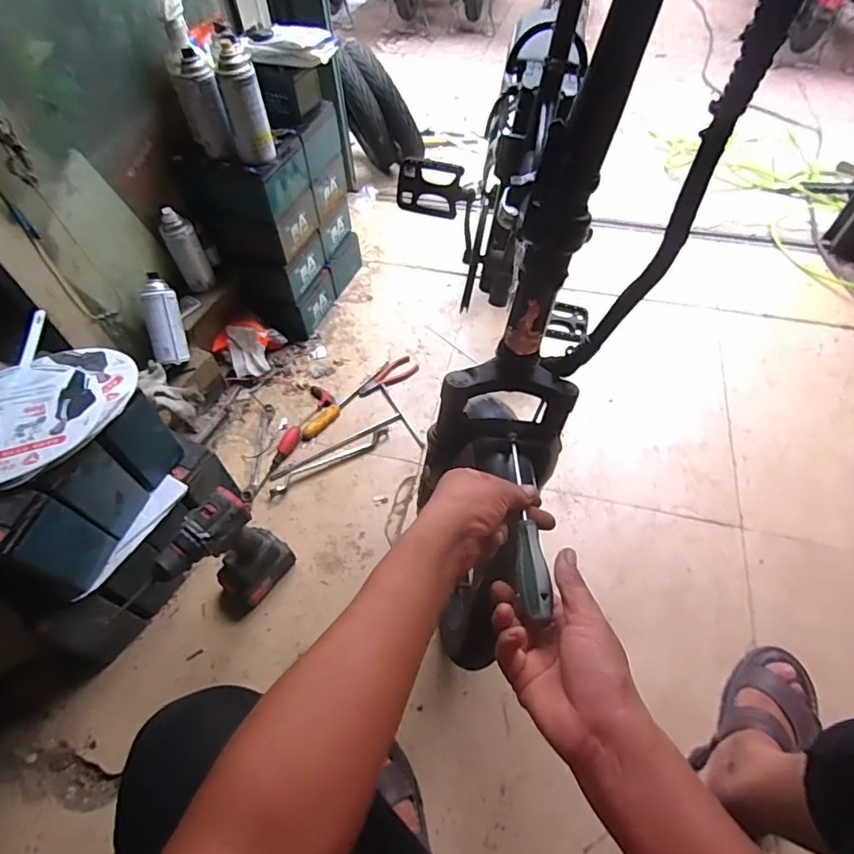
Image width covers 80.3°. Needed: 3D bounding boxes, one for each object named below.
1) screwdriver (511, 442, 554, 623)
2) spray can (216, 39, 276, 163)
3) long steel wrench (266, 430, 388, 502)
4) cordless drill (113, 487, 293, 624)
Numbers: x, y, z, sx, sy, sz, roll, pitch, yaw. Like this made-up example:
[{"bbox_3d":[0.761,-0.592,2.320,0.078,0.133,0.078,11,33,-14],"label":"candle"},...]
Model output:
[{"bbox_3d":[0.094,0.094,0.487,0.024,0.022,0.186,-1,45,1],"label":"screwdriver"},{"bbox_3d":[-0.313,-0.548,0.871,0.055,0.158,0.066,25,60,18],"label":"spray can"},{"bbox_3d":[-0.189,0.063,0.987,0.258,0.016,0.034,-28,58,-18],"label":"long steel wrench"},{"bbox_3d":[-0.297,0.201,0.767,0.066,0.244,0.156,29,60,20],"label":"cordless drill"}]

